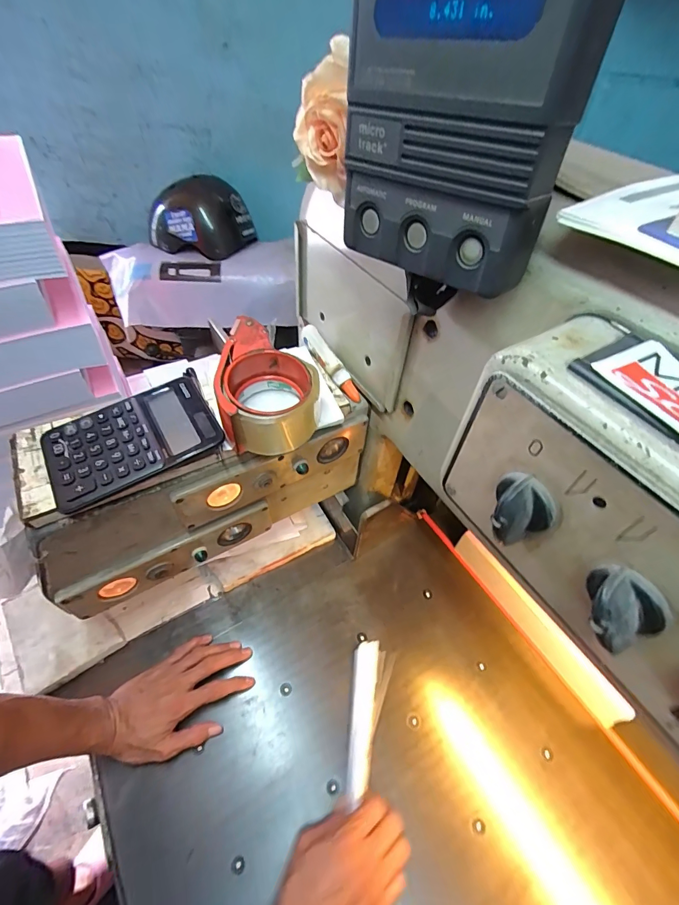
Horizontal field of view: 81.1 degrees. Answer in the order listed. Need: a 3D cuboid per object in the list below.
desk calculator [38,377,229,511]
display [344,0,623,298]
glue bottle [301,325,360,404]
[{"bbox_3d":[-0.192,-0.014,0.369,0.143,0.016,0.099,-25,57,-21],"label":"desk calculator"},{"bbox_3d":[0.059,-0.173,0.212,0.046,0.139,0.124,-31,59,-25],"label":"display"},{"bbox_3d":[-0.010,-0.102,0.462,0.020,0.024,0.104,-37,93,-28],"label":"glue bottle"}]

